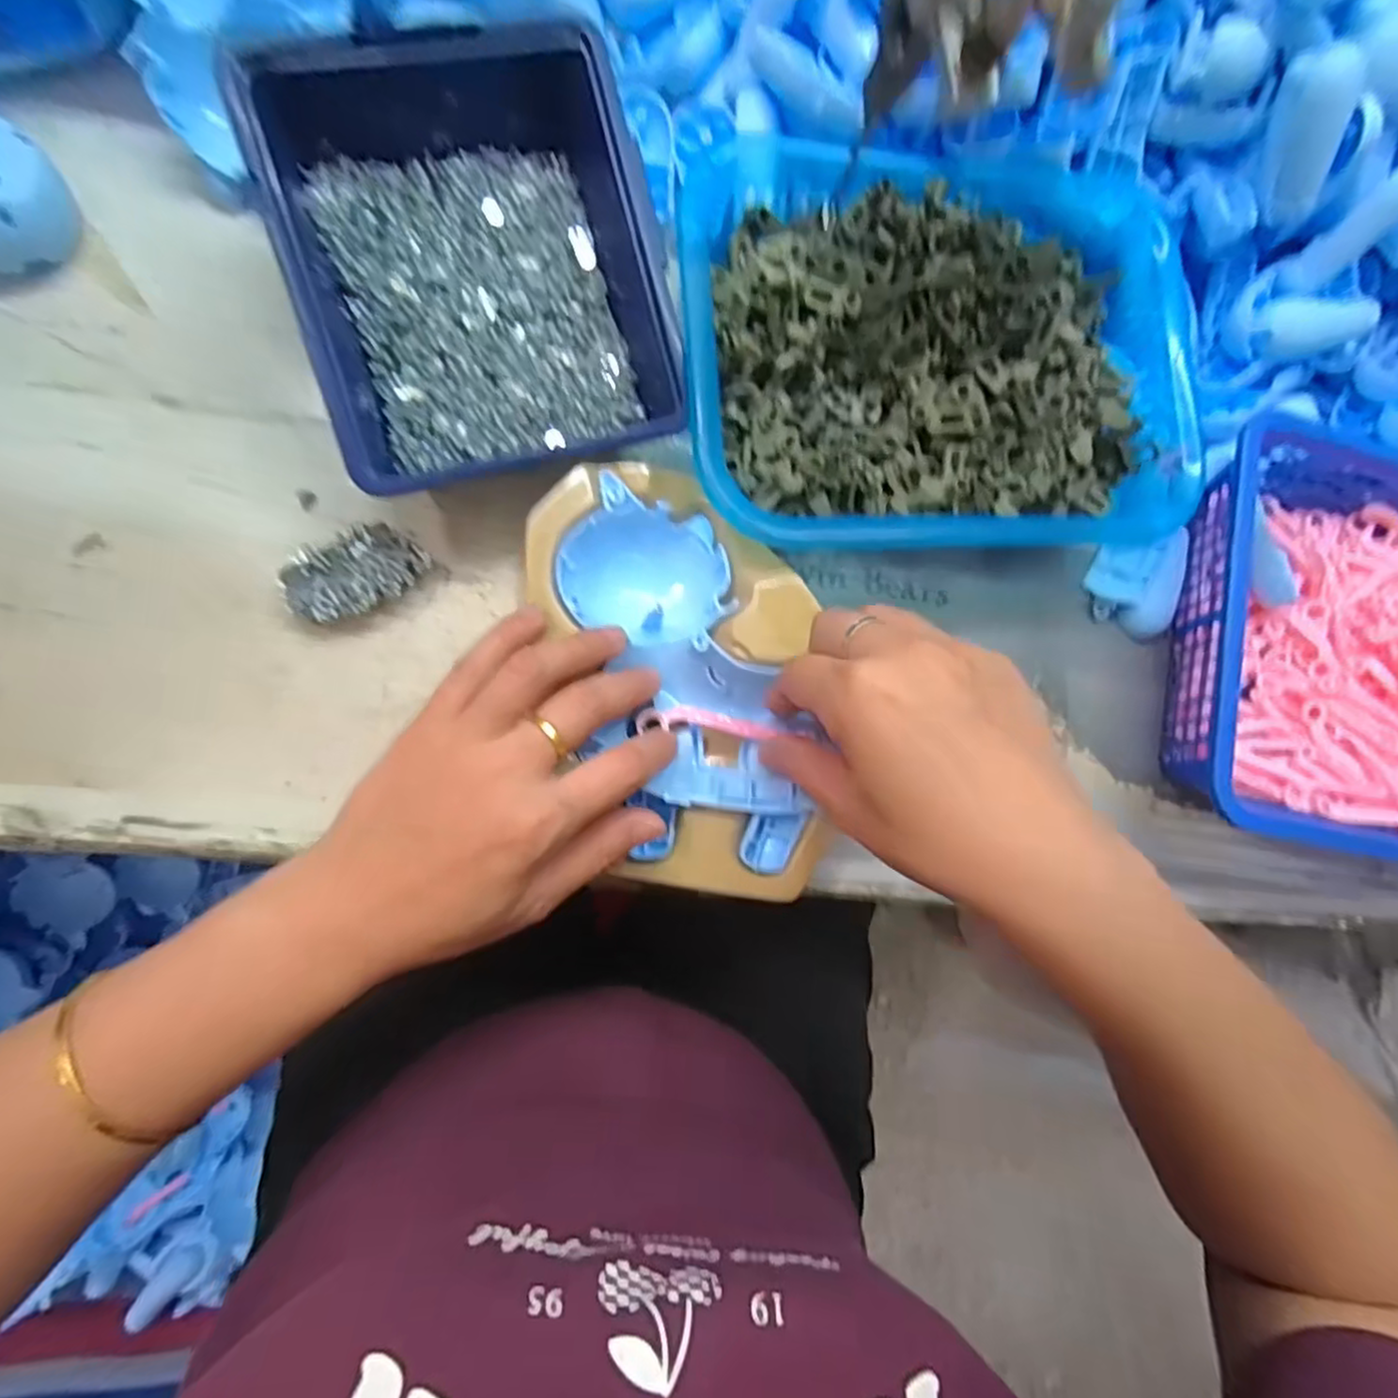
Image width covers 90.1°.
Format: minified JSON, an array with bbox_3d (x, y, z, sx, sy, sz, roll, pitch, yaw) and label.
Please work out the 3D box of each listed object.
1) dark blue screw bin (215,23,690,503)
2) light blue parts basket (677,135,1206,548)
[{"bbox_3d":[-0.092,-0.179,0.299,0.145,0.064,0.171,-13,90,-10],"label":"dark blue screw bin"},{"bbox_3d":[0.126,-0.170,0.345,0.278,0.055,0.197,-2,86,-12],"label":"light blue parts basket"}]

